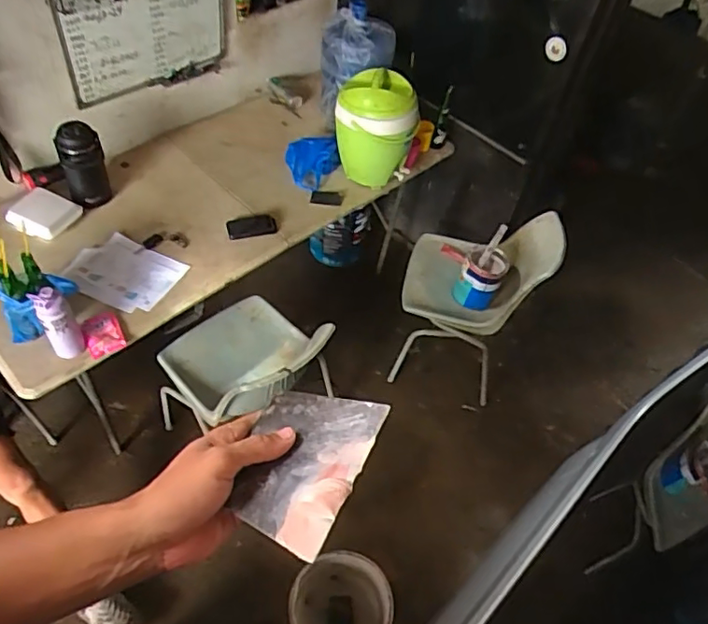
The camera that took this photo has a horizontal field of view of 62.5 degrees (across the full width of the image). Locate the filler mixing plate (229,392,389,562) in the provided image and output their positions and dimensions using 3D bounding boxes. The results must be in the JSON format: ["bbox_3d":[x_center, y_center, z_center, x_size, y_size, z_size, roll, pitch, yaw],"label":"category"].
[{"bbox_3d":[-0.042,0.114,0.460,0.093,0.008,0.137,14,43,19],"label":"filler mixing plate"}]

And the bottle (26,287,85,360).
[{"bbox_3d":[-0.780,0.032,1.544,0.081,0.222,0.074,-28,60,-24],"label":"bottle"}]

